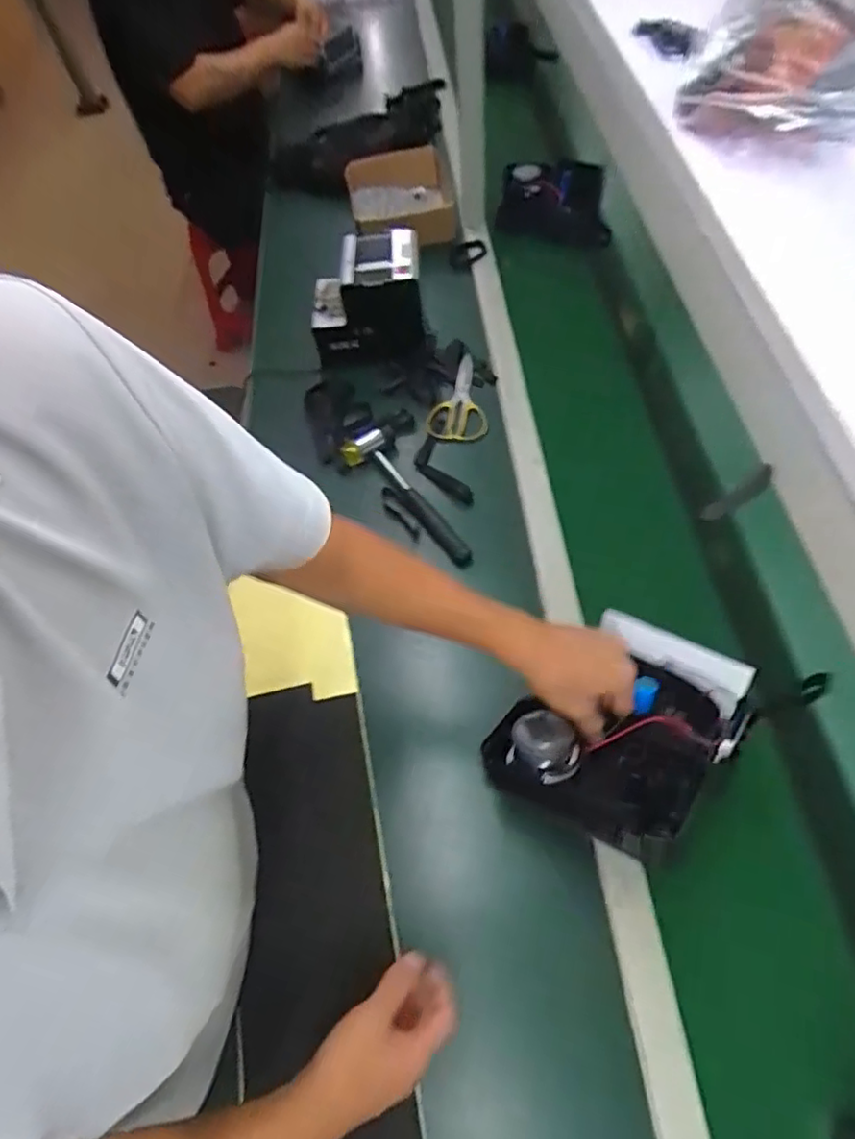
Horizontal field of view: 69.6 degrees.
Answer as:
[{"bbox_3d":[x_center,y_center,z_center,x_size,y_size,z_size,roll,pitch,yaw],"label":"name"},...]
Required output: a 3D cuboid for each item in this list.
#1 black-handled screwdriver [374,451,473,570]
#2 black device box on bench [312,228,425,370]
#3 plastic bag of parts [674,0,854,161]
[{"bbox_3d":[-0.008,-0.087,0.855,0.030,0.022,0.220,-31,62,-15],"label":"black-handled screwdriver"},{"bbox_3d":[-0.097,-0.426,0.985,0.173,0.145,0.144,-4,59,1],"label":"black device box on bench"},{"bbox_3d":[0.196,-0.274,0.317,0.107,0.068,0.102,14,61,14],"label":"plastic bag of parts"}]

